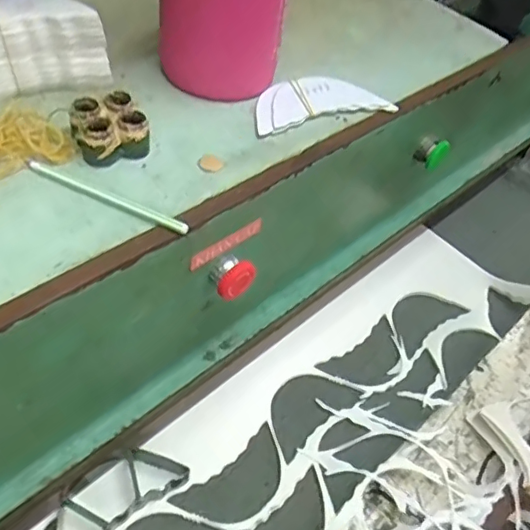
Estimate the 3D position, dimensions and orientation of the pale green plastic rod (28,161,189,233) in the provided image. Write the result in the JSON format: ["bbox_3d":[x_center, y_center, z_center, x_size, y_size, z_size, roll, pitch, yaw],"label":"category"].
[{"bbox_3d":[-0.123,-0.054,0.436,0.139,0.008,0.009,21,47,13],"label":"pale green plastic rod"}]

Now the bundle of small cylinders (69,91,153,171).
[{"bbox_3d":[-0.130,-0.114,0.473,0.055,0.032,0.053,-20,52,-24],"label":"bundle of small cylinders"}]

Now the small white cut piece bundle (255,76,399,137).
[{"bbox_3d":[0.056,-0.167,0.574,0.156,0.005,0.084,-12,49,-19],"label":"small white cut piece bundle"}]

